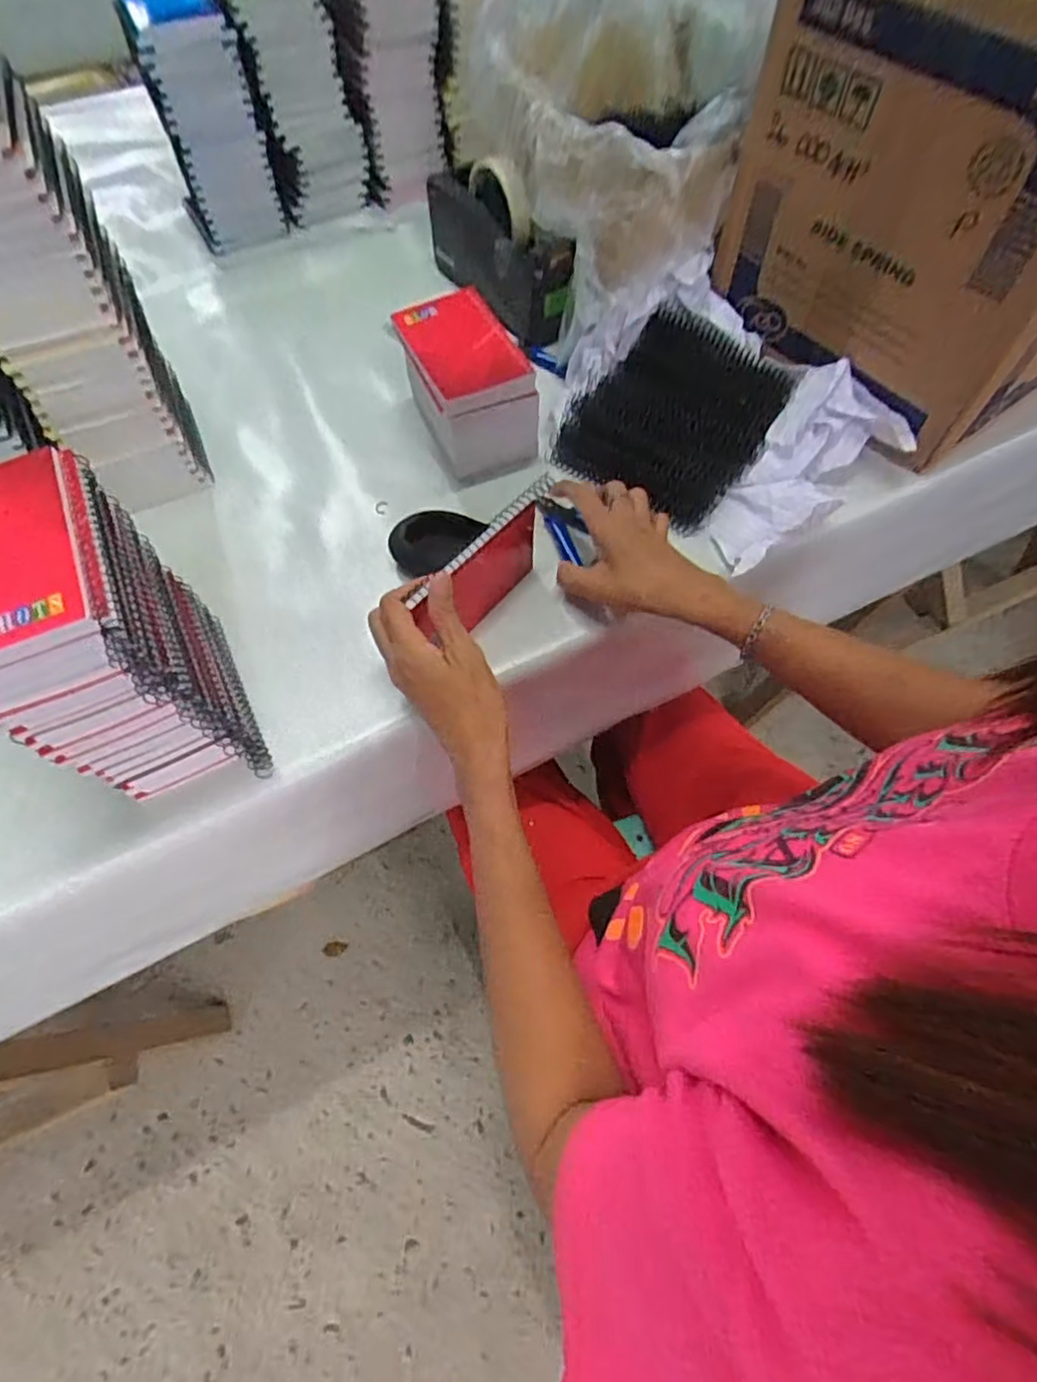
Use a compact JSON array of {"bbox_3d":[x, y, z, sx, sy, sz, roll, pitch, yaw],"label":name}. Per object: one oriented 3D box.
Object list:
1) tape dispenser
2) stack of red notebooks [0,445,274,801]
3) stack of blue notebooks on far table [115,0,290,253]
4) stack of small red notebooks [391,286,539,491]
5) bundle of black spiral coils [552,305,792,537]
[{"bbox_3d":[-0.020,-0.453,0.681,0.052,0.114,0.205,-30,65,-14],"label":"tape dispenser"},{"bbox_3d":[-0.260,-0.027,0.416,0.100,0.191,0.129,-26,64,-12],"label":"stack of red notebooks"},{"bbox_3d":[-0.356,-0.653,0.749,0.107,0.202,0.166,-21,63,-9],"label":"stack of blue notebooks on far table"},{"bbox_3d":[-0.047,-0.269,0.591,0.088,0.108,0.142,-23,63,-11],"label":"stack of small red notebooks"},{"bbox_3d":[0.149,-0.256,0.618,0.161,0.052,0.211,30,67,16],"label":"bundle of black spiral coils"}]

